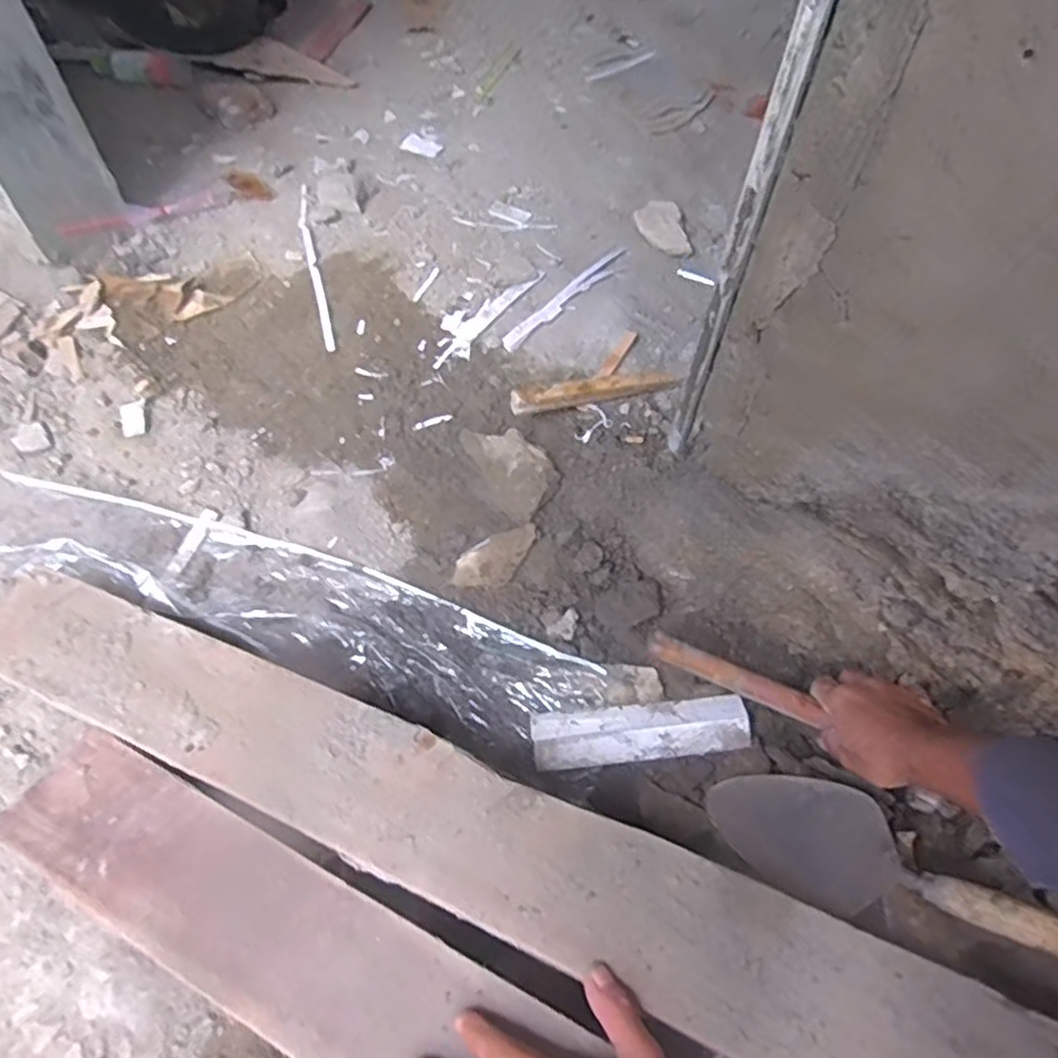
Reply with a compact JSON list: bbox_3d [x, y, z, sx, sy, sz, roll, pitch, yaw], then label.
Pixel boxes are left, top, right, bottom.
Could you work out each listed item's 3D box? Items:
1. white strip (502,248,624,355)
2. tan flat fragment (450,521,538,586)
[{"bbox_3d":[0.059,-0.338,0.981,0.032,0.013,0.282,31,59,20],"label":"white strip"},{"bbox_3d":[-0.035,0.035,0.788,0.107,0.010,0.051,-32,84,2],"label":"tan flat fragment"}]

